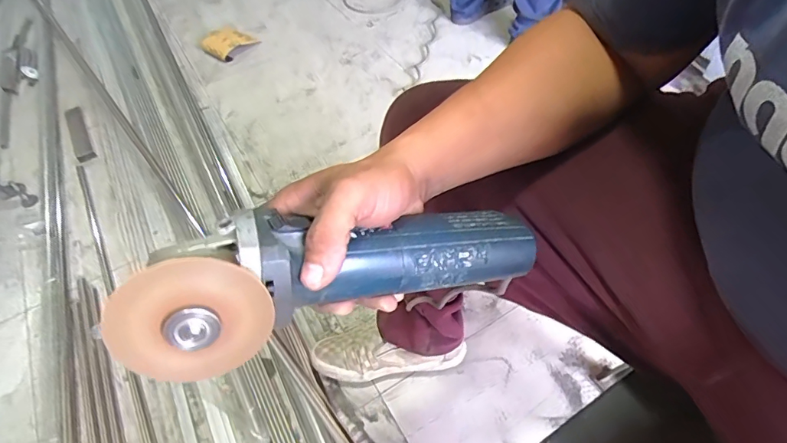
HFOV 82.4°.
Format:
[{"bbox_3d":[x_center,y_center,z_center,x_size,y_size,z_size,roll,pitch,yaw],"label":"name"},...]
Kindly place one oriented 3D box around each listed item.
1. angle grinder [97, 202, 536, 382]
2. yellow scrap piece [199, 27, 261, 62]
[{"bbox_3d":[-0.034,0.024,0.317,0.286,0.074,0.084,-10,50,-27],"label":"angle grinder"},{"bbox_3d":[-0.617,-0.655,1.662,0.173,0.052,0.151,22,58,20],"label":"yellow scrap piece"}]

